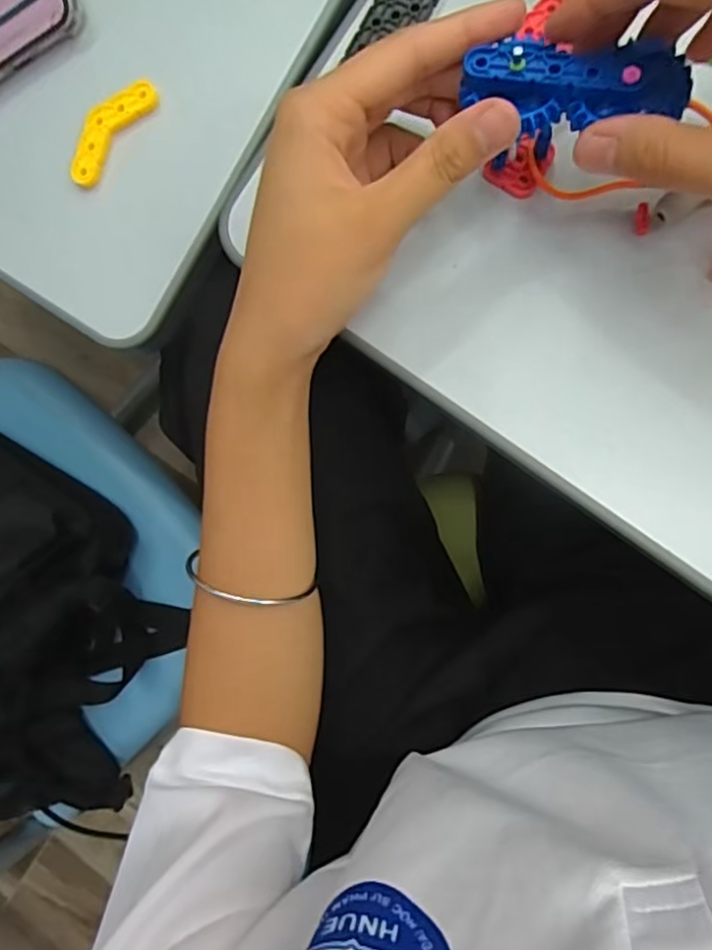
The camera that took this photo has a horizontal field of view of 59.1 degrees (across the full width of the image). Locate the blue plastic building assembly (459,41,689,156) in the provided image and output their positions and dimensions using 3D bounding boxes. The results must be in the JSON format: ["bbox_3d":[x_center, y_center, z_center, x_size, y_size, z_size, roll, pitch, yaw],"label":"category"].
[{"bbox_3d":[0.076,-0.135,0.218,0.074,0.016,0.035,8,91,11],"label":"blue plastic building assembly"}]

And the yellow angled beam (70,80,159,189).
[{"bbox_3d":[-0.123,-0.171,0.311,0.020,0.008,0.059,40,96,7],"label":"yellow angled beam"}]

